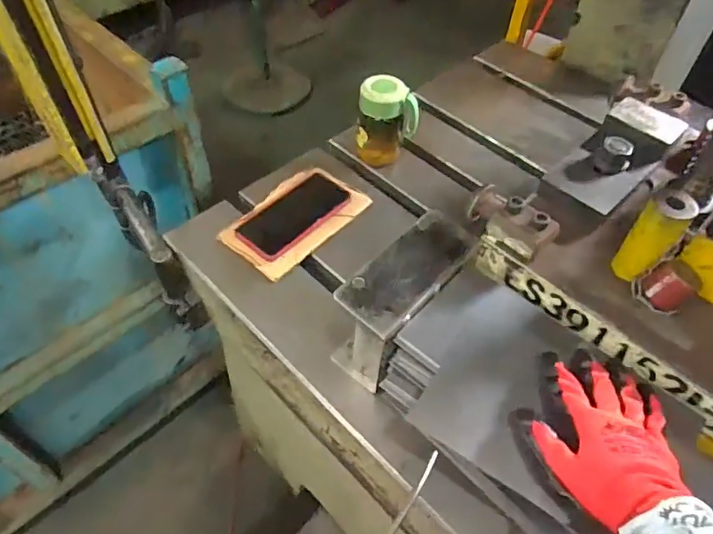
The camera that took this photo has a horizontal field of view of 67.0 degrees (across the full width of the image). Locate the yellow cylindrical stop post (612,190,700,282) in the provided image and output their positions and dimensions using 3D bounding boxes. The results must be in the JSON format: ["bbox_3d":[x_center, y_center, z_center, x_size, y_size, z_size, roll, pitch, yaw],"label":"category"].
[{"bbox_3d":[0.291,-0.028,0.530,0.039,0.102,0.031,34,57,22],"label":"yellow cylindrical stop post"}]

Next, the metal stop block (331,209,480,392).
[{"bbox_3d":[0.048,0.046,0.596,0.074,0.143,0.139,35,57,23],"label":"metal stop block"}]

